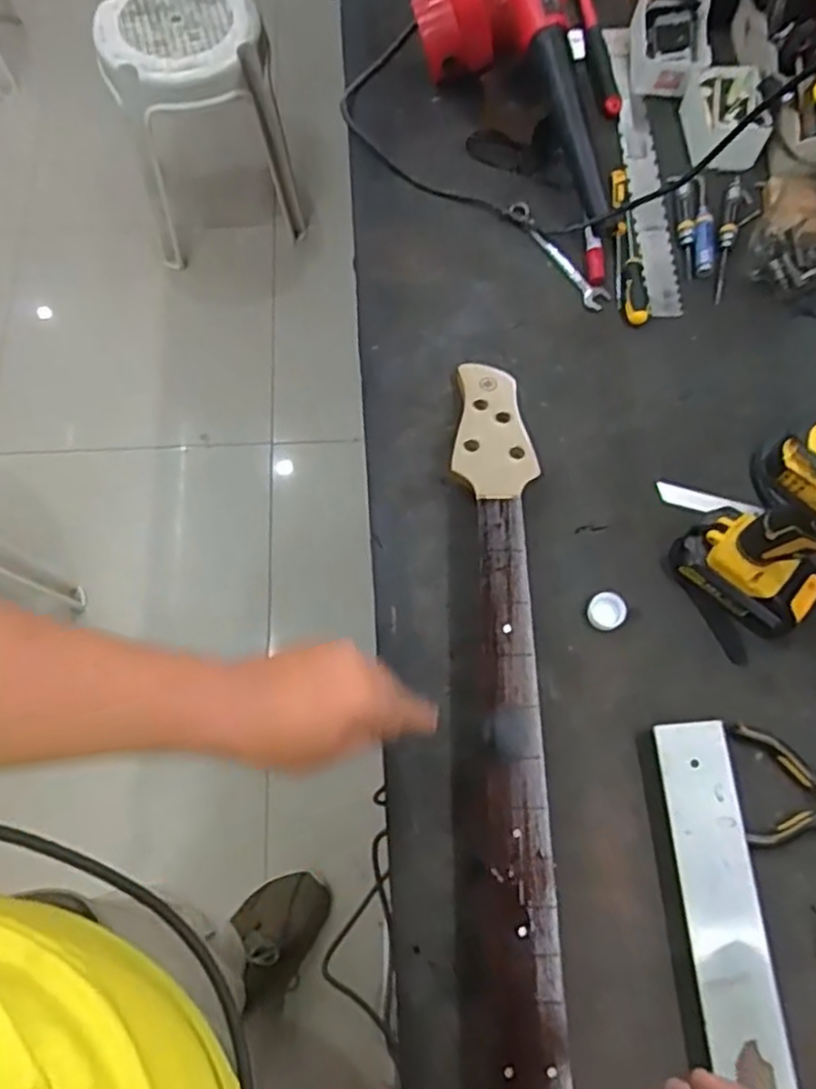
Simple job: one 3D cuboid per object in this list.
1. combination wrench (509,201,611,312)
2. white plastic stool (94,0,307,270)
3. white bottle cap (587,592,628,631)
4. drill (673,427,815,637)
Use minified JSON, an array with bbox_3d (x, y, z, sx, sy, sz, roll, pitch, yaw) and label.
[{"bbox_3d":[0.159,-0.310,0.778,0.027,0.015,0.153,-33,72,-13],"label":"combination wrench"},{"bbox_3d":[-0.425,-0.901,1.545,0.315,0.449,0.295,-11,69,-6],"label":"white plastic stool"},{"bbox_3d":[0.173,0.058,0.634,0.031,0.014,0.031,0,68,-1],"label":"white bottle cap"},{"bbox_3d":[0.324,0.011,0.547,0.191,0.202,0.070,33,71,12],"label":"drill"}]

